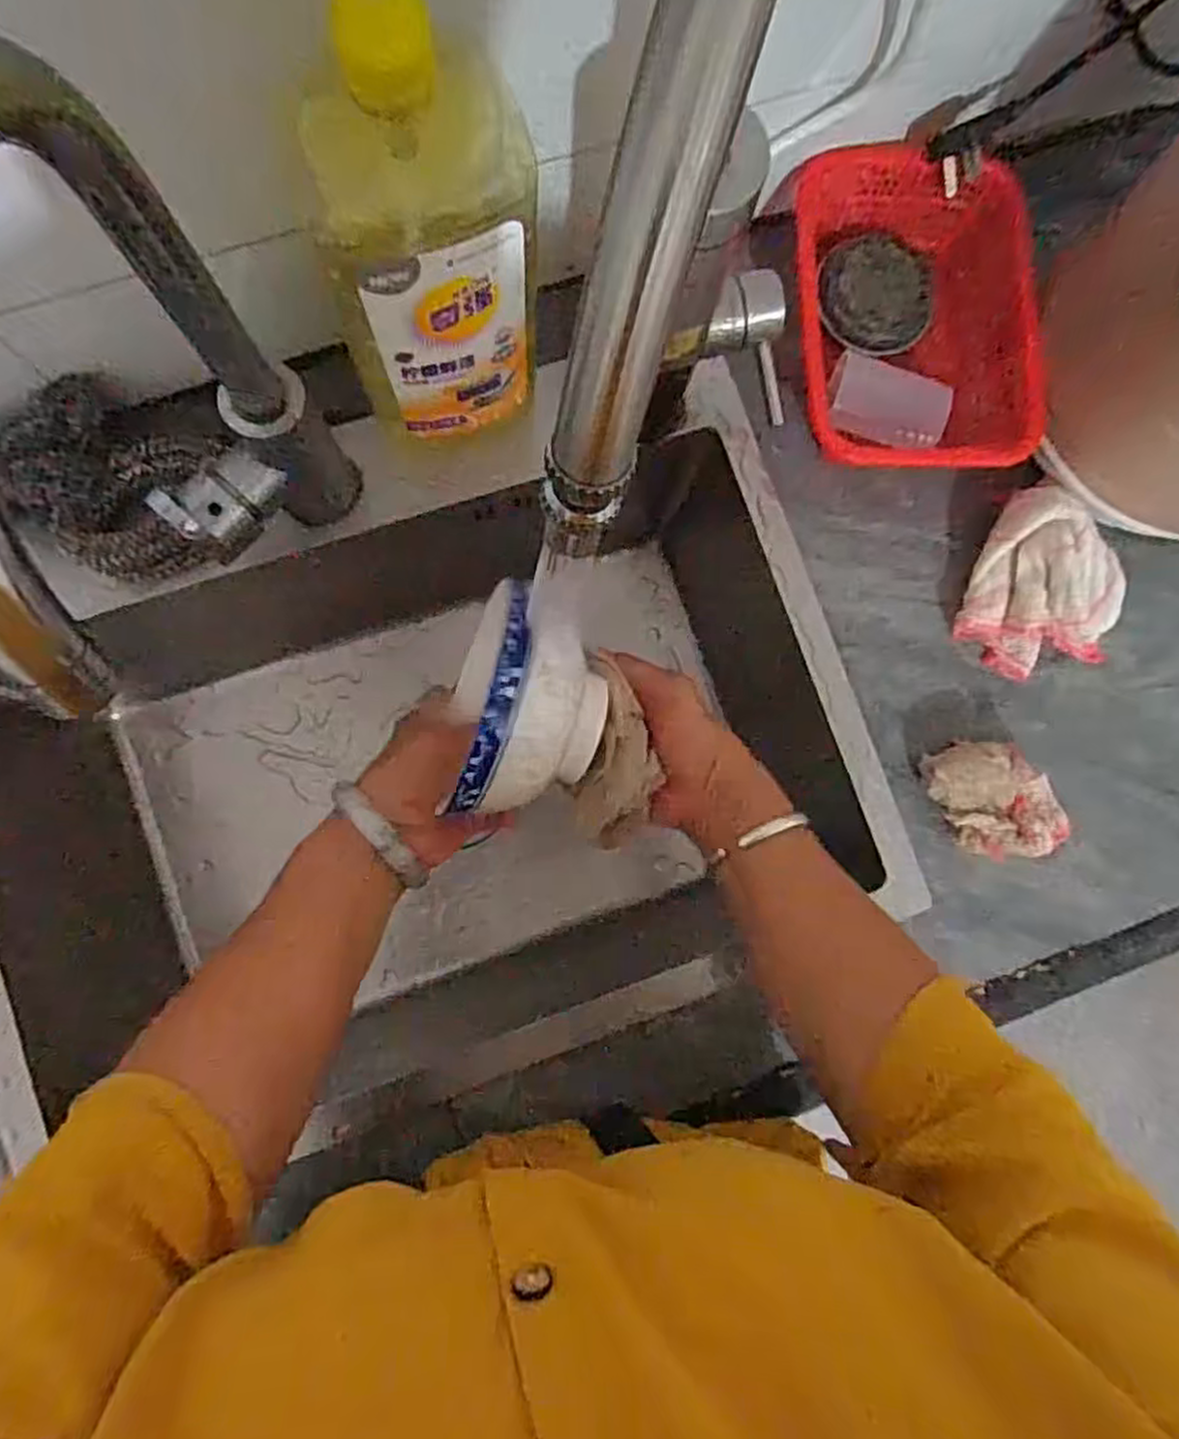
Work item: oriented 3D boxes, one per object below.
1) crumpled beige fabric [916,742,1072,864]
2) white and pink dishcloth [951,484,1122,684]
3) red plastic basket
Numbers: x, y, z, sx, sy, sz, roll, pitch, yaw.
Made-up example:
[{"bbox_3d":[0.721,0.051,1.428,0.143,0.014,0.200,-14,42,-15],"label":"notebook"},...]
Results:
[{"bbox_3d":[0.258,0.052,0.481,0.057,0.045,0.082,-35,89,-7],"label":"crumpled beige fabric"},{"bbox_3d":[0.291,-0.090,0.489,0.085,0.055,0.116,-17,87,-6],"label":"white and pink dishcloth"},{"bbox_3d":[0.207,-0.260,0.490,0.150,0.069,0.195,0,85,-5],"label":"red plastic basket"}]

